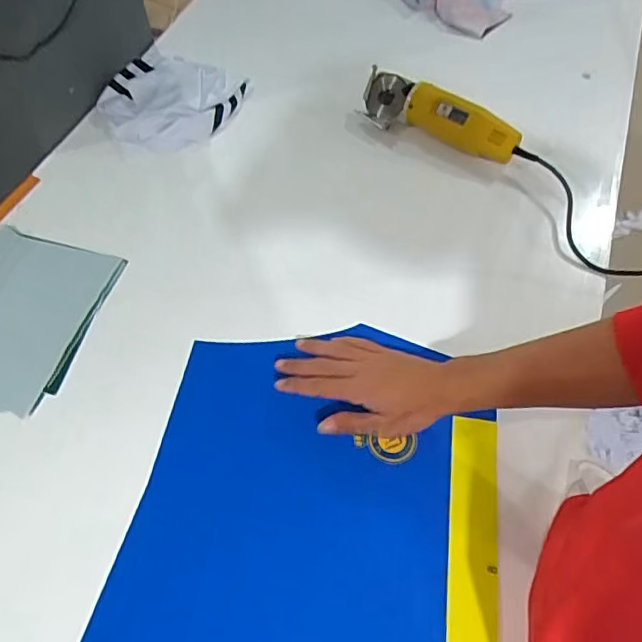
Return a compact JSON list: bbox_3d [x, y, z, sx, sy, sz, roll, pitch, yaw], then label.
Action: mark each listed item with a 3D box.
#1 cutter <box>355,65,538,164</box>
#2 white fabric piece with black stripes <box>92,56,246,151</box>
[{"bbox_3d":[0.177,-0.293,0.827,0.278,0.059,0.072,32,62,19],"label":"cutter"},{"bbox_3d":[-0.229,-0.355,0.886,0.186,0.039,0.224,39,64,23],"label":"white fabric piece with black stripes"}]

